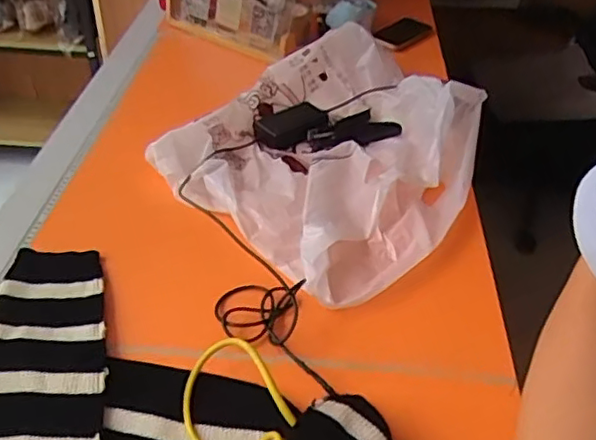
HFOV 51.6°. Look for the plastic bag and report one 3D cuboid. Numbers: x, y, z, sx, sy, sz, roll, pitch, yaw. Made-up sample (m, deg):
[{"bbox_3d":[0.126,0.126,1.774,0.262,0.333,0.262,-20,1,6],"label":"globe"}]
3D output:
[{"bbox_3d":[0.072,-0.124,0.941,0.405,0.071,0.532,27,46,25],"label":"plastic bag"}]

